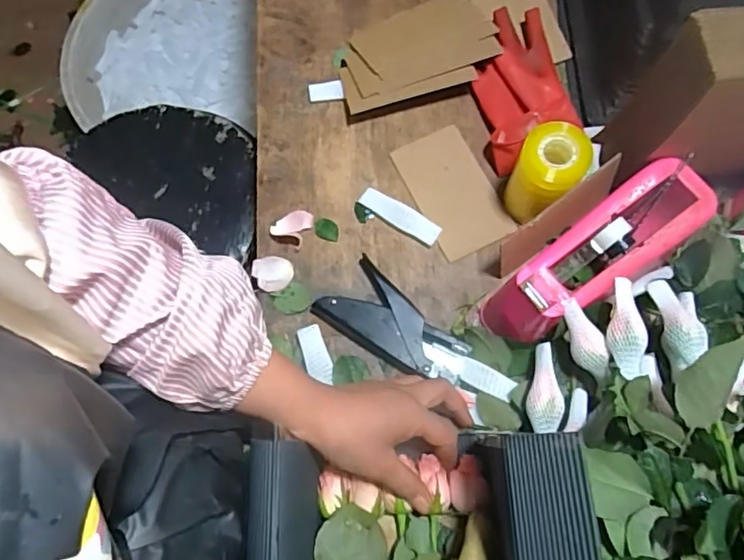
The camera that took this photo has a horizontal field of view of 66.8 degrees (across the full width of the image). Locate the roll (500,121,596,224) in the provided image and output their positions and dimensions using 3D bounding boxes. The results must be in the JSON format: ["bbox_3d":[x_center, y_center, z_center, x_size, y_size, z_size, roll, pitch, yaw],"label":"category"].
[{"bbox_3d":[0.159,-0.093,0.528,0.056,0.098,0.064,31,78,10],"label":"roll"}]

